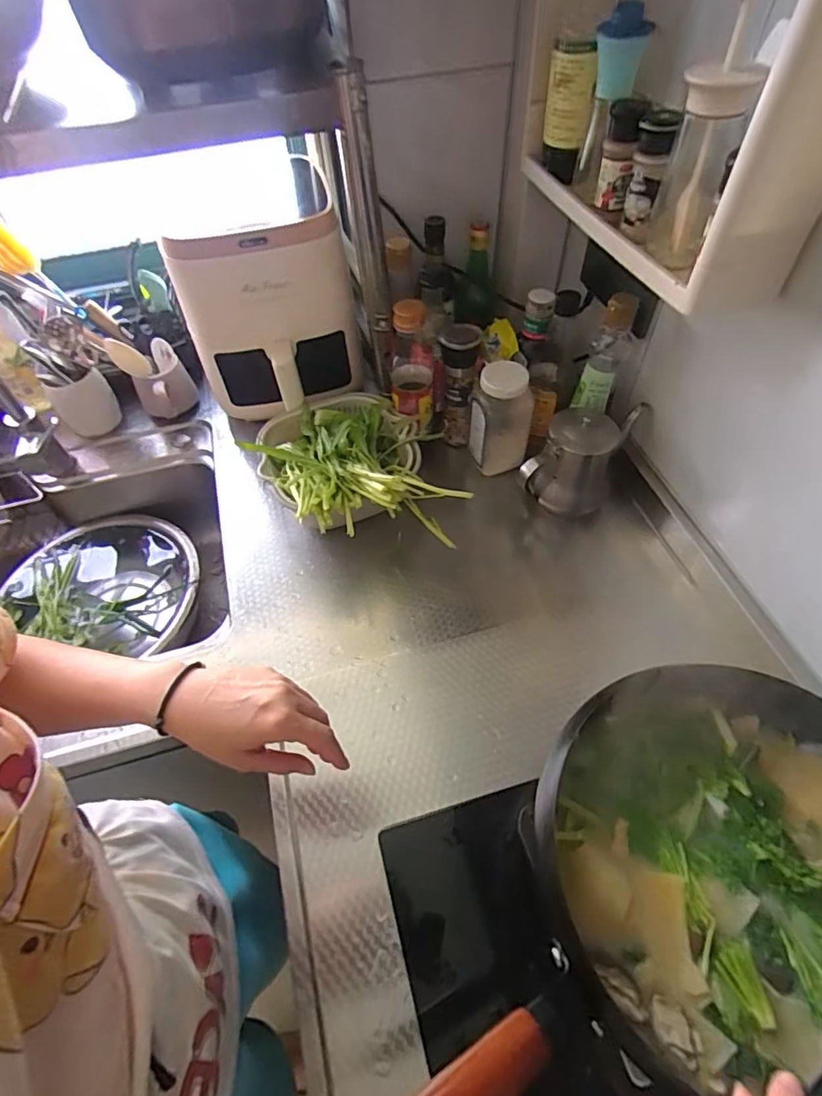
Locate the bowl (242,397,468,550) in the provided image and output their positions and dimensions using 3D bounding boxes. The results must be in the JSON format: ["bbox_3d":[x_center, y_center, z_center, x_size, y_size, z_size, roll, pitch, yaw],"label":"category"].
[{"bbox_3d":[-0.087,-0.108,0.749,0.219,0.152,0.287,-18,57,-10],"label":"bowl"}]

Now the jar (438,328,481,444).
[{"bbox_3d":[0.070,-0.239,0.803,0.054,0.177,0.065,5,56,6],"label":"jar"}]

